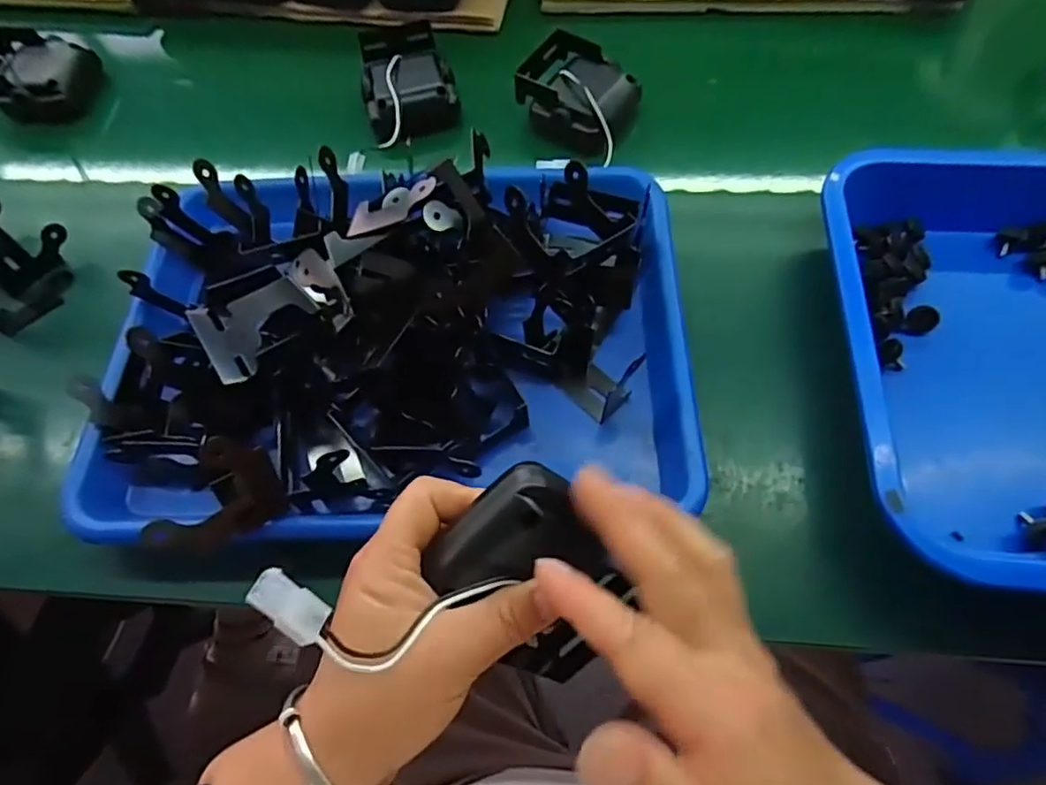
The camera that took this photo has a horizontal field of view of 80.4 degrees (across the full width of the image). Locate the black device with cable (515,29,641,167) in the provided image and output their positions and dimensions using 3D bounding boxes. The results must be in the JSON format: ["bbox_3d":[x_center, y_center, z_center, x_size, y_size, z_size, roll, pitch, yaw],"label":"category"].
[{"bbox_3d":[0.044,-0.221,0.477,0.088,0.052,0.079,26,66,15],"label":"black device with cable"}]

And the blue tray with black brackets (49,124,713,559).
[{"bbox_3d":[-0.073,-0.041,0.349,0.330,0.093,0.236,-2,62,2],"label":"blue tray with black brackets"}]

